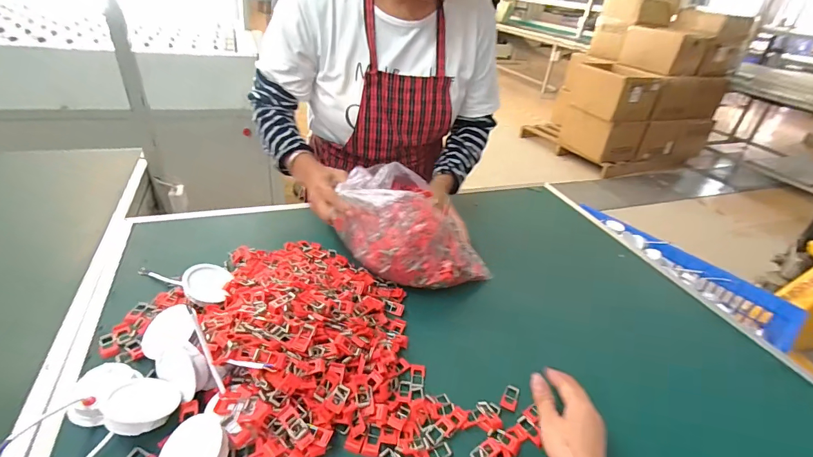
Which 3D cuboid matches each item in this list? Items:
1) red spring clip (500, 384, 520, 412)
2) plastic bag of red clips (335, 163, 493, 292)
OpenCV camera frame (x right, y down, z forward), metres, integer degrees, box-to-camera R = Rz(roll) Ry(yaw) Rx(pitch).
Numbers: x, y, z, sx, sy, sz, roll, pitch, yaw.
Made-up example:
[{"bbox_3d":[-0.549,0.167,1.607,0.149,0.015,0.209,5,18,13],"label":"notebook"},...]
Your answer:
[{"bbox_3d":[0.135,0.219,0.503,0.020,0.009,0.039,20,34,20],"label":"red spring clip"},{"bbox_3d":[0.017,-0.001,0.653,0.245,0.149,0.156,12,32,8],"label":"plastic bag of red clips"}]

